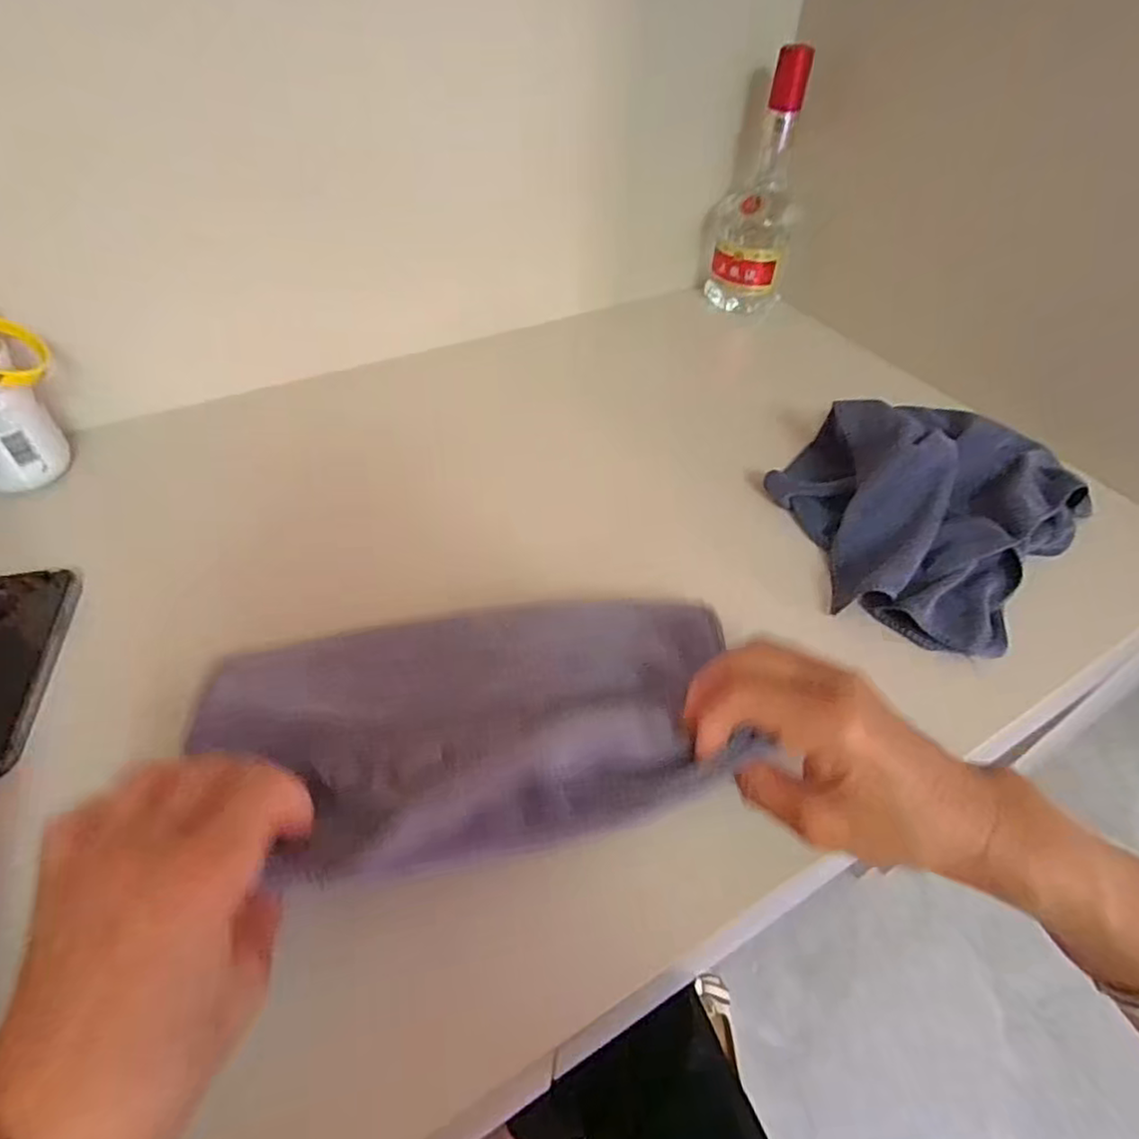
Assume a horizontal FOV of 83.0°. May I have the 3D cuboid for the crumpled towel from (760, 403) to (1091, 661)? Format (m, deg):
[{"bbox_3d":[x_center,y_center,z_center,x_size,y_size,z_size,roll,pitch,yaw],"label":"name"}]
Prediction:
[{"bbox_3d":[0.261,-0.057,0.481,0.193,0.070,0.208,36,55,27],"label":"crumpled towel"}]

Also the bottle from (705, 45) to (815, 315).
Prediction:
[{"bbox_3d":[0.209,-0.414,0.701,0.089,0.236,0.089,11,47,8],"label":"bottle"}]

